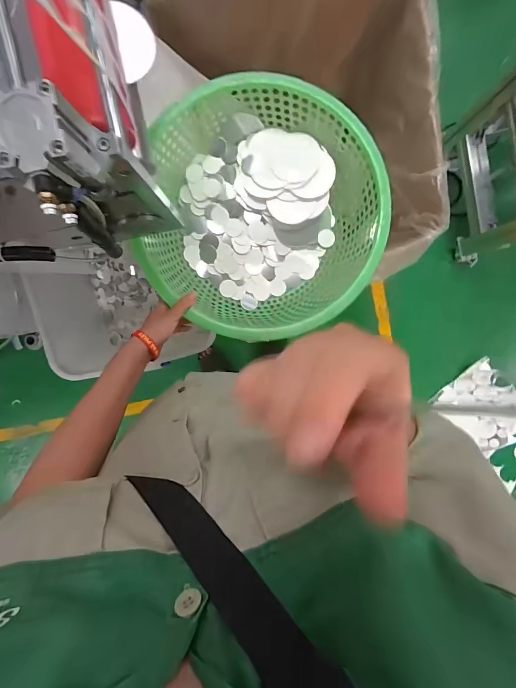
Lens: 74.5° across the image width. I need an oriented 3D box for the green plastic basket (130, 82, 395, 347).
[{"bbox_3d":[0.015,-0.242,0.622,0.402,0.130,0.379,16,95,0],"label":"green plastic basket"}]

